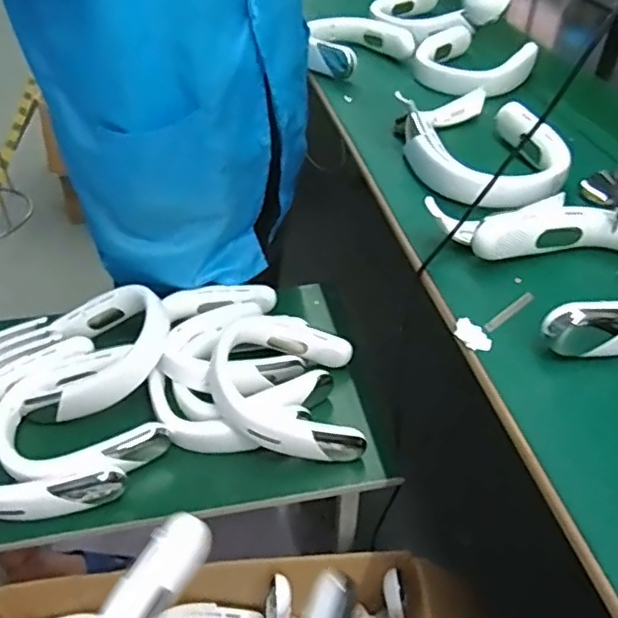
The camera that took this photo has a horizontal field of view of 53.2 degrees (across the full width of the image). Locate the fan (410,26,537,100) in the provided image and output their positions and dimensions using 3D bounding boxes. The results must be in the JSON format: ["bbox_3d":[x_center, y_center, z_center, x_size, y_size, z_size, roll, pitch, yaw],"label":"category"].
[{"bbox_3d":[0.279,-0.430,1.075,0.183,0.052,0.203,-31,50,-31],"label":"fan"}]

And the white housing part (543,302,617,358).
[{"bbox_3d":[0.260,0.018,0.556,0.096,0.053,0.023,-1,41,-2],"label":"white housing part"}]

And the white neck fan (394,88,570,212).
[{"bbox_3d":[0.229,-0.233,0.852,0.203,0.051,0.314,-12,43,-14],"label":"white neck fan"}]

